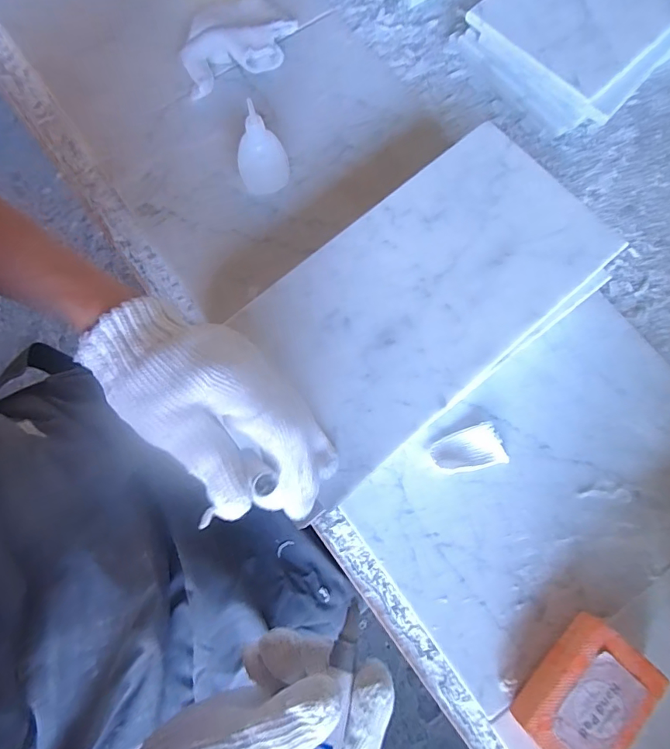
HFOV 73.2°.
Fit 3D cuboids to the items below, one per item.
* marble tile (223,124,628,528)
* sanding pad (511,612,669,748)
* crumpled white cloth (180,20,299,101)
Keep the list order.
[{"bbox_3d":[0.065,-0.062,0.338,0.290,0.018,0.151,-39,78,-14],"label":"marble tile"},{"bbox_3d":[0.177,0.226,0.313,0.062,0.024,0.091,43,79,12],"label":"sanding pad"},{"bbox_3d":[-0.095,-0.329,0.460,0.130,0.034,0.044,-30,77,-8],"label":"crumpled white cloth"}]

